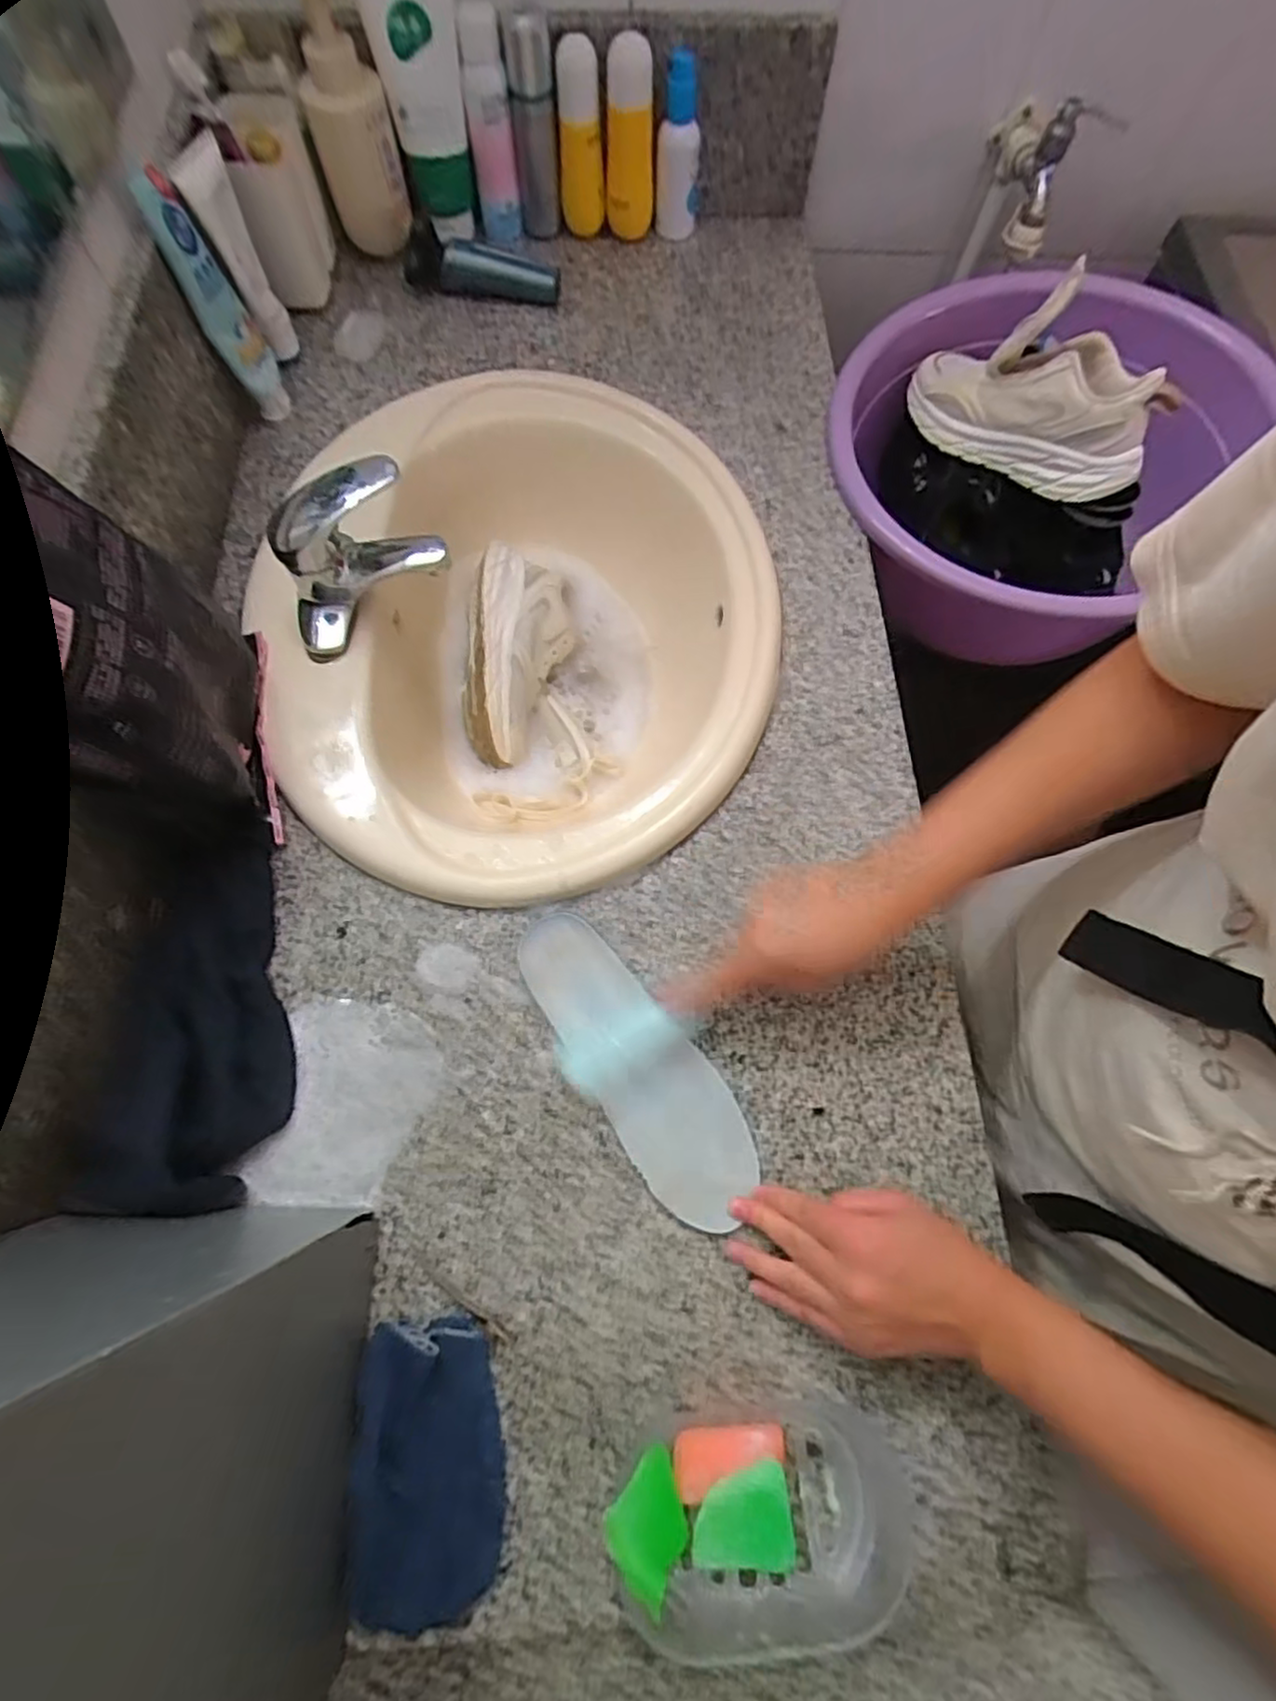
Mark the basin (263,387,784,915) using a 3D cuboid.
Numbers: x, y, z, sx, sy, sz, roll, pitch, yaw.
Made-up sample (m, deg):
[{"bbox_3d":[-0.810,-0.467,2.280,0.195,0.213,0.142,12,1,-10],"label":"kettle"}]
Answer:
[{"bbox_3d":[-0.102,-0.196,0.656,0.423,0.143,0.532,-5,70,-5],"label":"basin"}]

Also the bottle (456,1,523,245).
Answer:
[{"bbox_3d":[-0.150,-0.729,0.702,0.044,0.168,0.036,-9,71,-4],"label":"bottle"}]

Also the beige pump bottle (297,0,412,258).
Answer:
[{"bbox_3d":[-0.283,-0.717,0.676,0.078,0.193,0.077,-16,72,-6],"label":"beige pump bottle"}]

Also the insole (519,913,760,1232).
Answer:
[{"bbox_3d":[0.000,0.143,0.482,0.078,0.008,0.230,-30,75,-17],"label":"insole"}]

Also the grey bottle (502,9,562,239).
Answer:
[{"bbox_3d":[-0.106,-0.731,0.707,0.042,0.167,0.033,0,71,-1],"label":"grey bottle"}]

